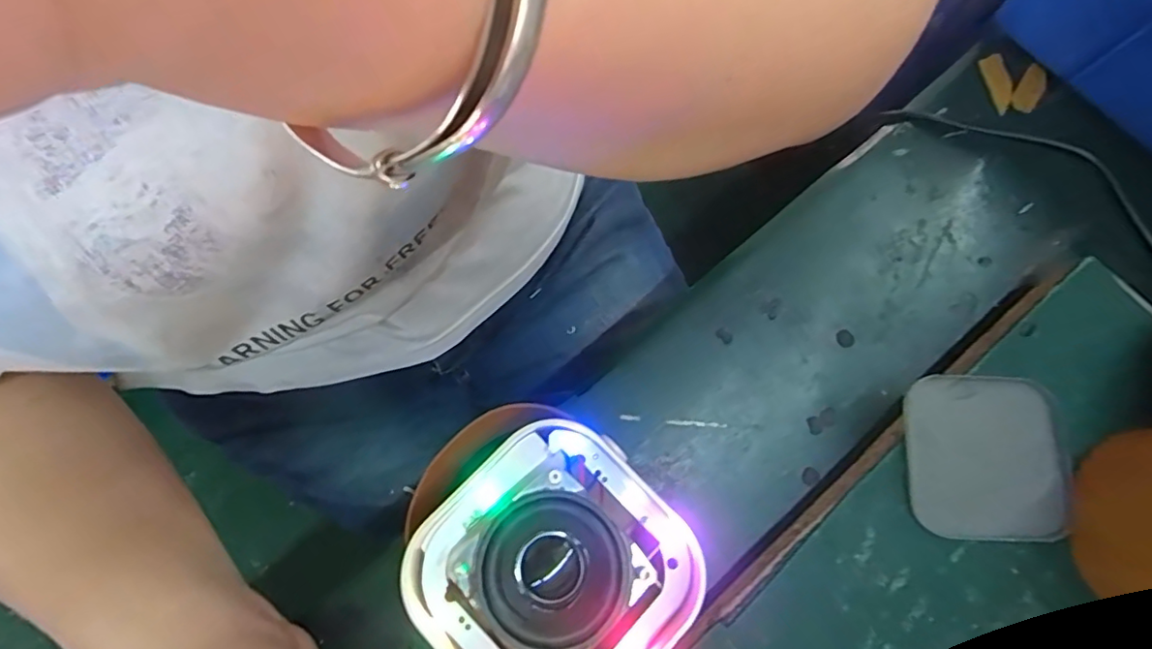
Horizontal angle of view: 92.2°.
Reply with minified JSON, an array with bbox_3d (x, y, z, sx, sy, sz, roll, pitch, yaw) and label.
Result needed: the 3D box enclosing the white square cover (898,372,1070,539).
[{"bbox_3d":[0.171,0.055,0.232,0.063,0.008,0.064,2,76,-1],"label":"white square cover"}]

